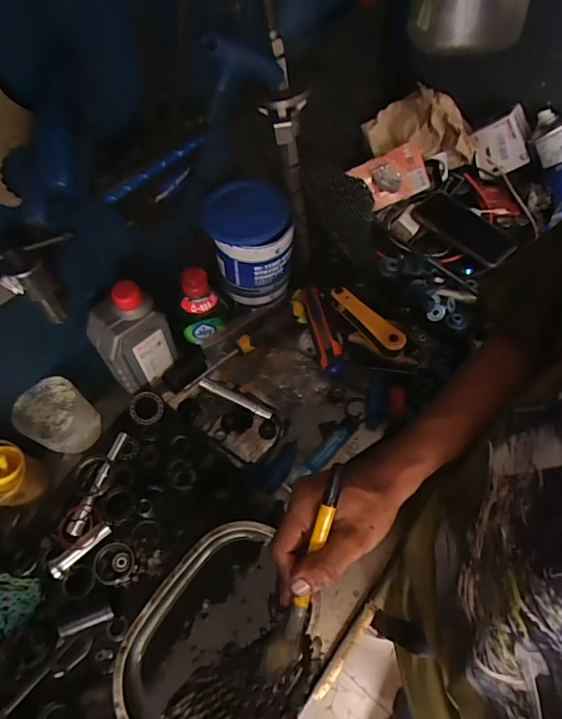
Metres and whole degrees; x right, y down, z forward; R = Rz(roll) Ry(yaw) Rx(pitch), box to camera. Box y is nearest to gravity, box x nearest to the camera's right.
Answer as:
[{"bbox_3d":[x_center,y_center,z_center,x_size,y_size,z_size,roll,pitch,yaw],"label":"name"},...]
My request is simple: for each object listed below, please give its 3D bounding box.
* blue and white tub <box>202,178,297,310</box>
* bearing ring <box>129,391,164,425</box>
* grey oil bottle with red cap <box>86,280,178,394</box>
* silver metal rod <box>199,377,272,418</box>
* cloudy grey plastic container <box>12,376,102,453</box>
[{"bbox_3d":[-0.036,-0.139,0.563,0.104,0.158,0.091,-9,61,-5],"label":"blue and white tub"},{"bbox_3d":[-0.175,0.063,0.557,0.043,0.006,0.042,0,84,-2],"label":"bearing ring"},{"bbox_3d":[-0.180,-0.020,0.524,0.081,0.167,0.049,-40,67,-20],"label":"grey oil bottle with red cap"},{"bbox_3d":[-0.061,0.051,0.574,0.103,0.016,0.014,23,63,13],"label":"silver metal rod"},{"bbox_3d":[-0.265,0.071,0.516,0.068,0.088,0.055,-38,67,-19],"label":"cloudy grey plastic container"}]

